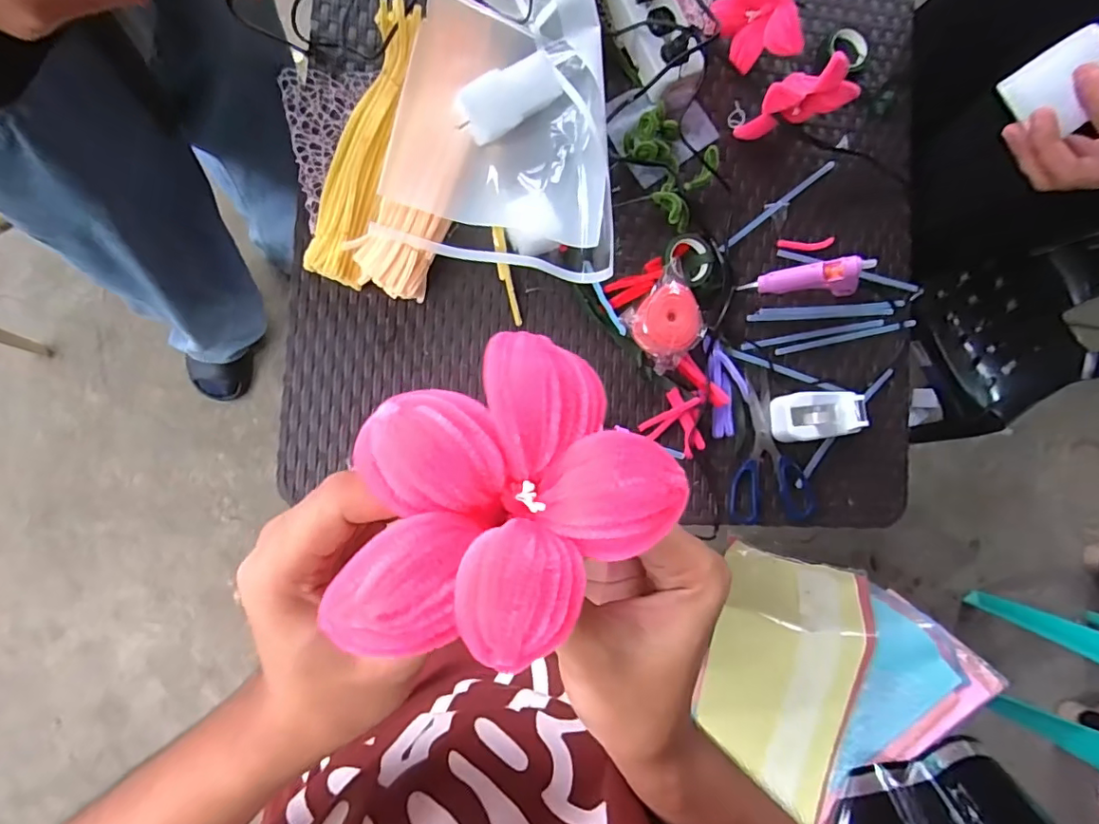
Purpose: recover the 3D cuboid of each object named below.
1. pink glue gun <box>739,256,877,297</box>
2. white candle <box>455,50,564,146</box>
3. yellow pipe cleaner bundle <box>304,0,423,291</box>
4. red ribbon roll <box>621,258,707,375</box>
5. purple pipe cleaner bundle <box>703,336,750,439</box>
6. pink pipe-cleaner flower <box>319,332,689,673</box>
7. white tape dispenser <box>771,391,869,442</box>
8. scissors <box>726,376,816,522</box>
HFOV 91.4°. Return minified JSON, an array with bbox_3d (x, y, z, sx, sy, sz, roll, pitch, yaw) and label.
[{"bbox_3d":[0.303,-0.151,0.605,0.137,0.098,0.025,-4,89,-8],"label":"pink glue gun"},{"bbox_3d":[-0.036,-0.313,0.535,0.104,0.042,0.055,-32,93,-8],"label":"white candle"},{"bbox_3d":[-0.192,-0.282,0.568,0.062,0.042,0.299,13,86,-7],"label":"yellow pipe cleaner bundle"},{"bbox_3d":[0.134,-0.105,0.605,0.101,0.050,0.083,-45,94,-7],"label":"red ribbon roll"},{"bbox_3d":[0.207,-0.029,0.620,0.046,0.014,0.113,-6,89,-8],"label":"purple pipe cleaner bundle"},{"bbox_3d":[-0.018,0.029,0.170,0.105,0.026,0.084,-40,94,-7],"label":"pink pipe-cleaner flower"},{"bbox_3d":[0.311,0.004,0.626,0.096,0.043,0.054,-5,89,-8],"label":"white tape dispenser"},{"bbox_3d":[0.262,0.046,0.639,0.100,0.020,0.167,0,88,-8],"label":"scissors"}]

